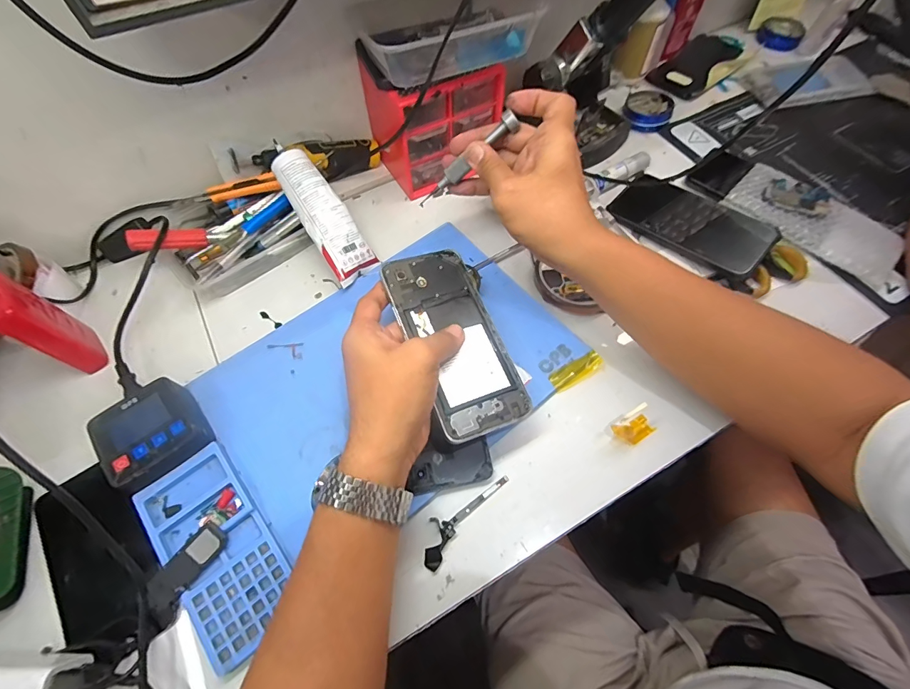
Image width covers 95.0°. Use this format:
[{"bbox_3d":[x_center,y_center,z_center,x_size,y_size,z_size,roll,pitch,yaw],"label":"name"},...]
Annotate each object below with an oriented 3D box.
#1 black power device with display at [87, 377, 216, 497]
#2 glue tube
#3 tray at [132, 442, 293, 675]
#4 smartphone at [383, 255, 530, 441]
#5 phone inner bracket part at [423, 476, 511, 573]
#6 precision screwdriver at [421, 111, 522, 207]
[{"bbox_3d":[-0.245,0.073,0.339,0.071,0.025,0.073,-37,68,-17],"label":"black power device with display"},{"bbox_3d":[-0.136,-0.135,0.425,0.047,0.026,0.148,-34,97,-19],"label":"glue tube"},{"bbox_3d":[-0.178,0.151,0.312,0.068,0.012,0.145,-38,68,-17],"label":"tray"},{"bbox_3d":[0.000,-0.007,0.347,0.075,0.011,0.163,-21,72,-13],"label":"smartphone"},{"bbox_3d":[0.004,0.133,0.332,0.026,0.006,0.091,38,69,18],"label":"phone inner bracket part"},{"bbox_3d":[0.009,-0.156,0.360,0.108,0.012,0.013,-34,59,25],"label":"precision screwdriver"}]

